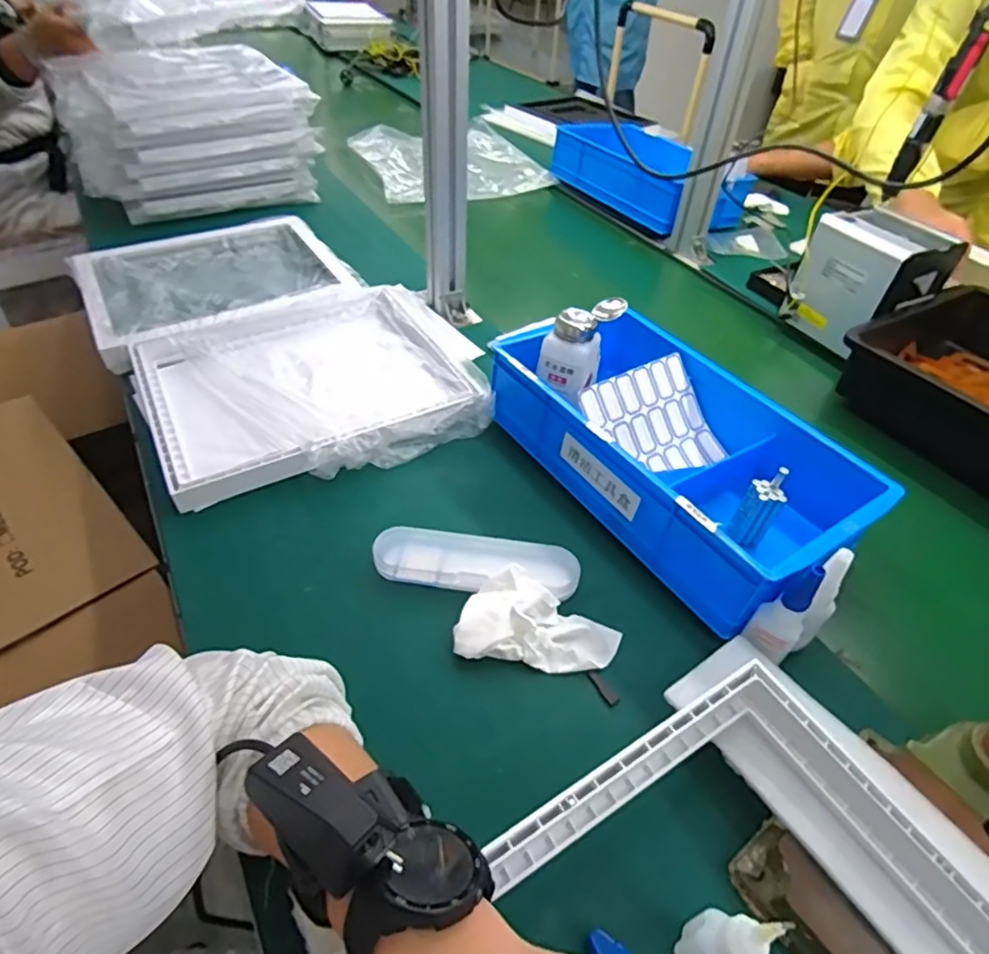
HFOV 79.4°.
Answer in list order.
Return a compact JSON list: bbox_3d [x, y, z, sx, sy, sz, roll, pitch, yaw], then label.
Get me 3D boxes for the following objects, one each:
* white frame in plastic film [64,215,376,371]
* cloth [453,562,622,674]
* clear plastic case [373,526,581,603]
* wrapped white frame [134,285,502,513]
[{"bbox_3d":[-0.391,-0.285,0.837,0.329,0.027,0.314,-25,52,-25],"label":"white frame in plastic film"},{"bbox_3d":[0.036,0.114,0.476,0.126,0.035,0.068,6,46,2],"label":"cloth"},{"bbox_3d":[-0.017,0.074,0.519,0.175,0.026,0.055,6,46,2],"label":"clear plastic case"},{"bbox_3d":[-0.204,-0.112,0.694,0.356,0.046,0.314,-19,50,-21],"label":"wrapped white frame"}]

